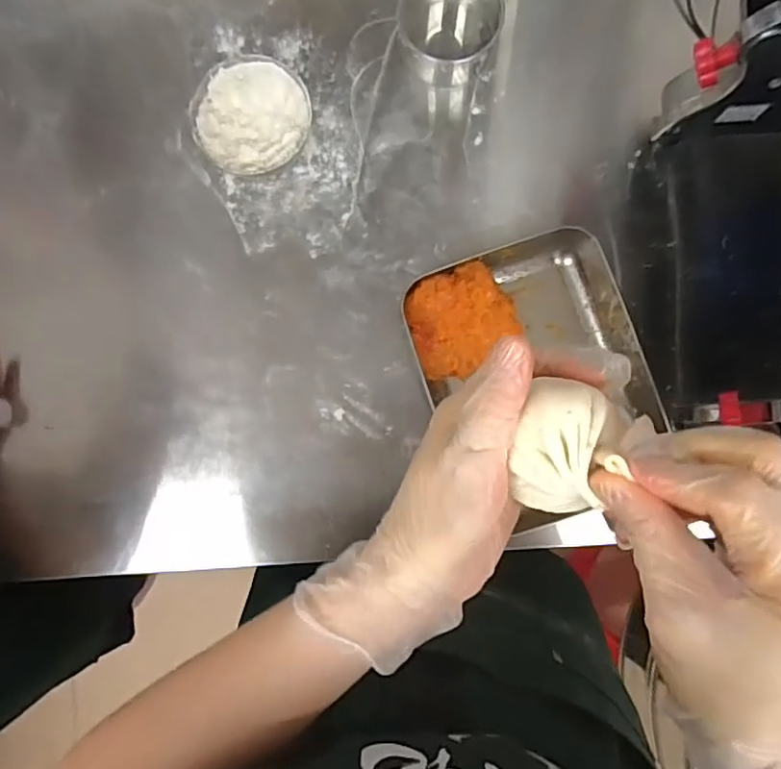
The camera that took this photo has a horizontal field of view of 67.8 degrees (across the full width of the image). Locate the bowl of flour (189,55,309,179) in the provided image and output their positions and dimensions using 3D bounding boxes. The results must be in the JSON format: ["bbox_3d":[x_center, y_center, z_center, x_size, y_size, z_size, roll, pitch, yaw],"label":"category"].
[{"bbox_3d":[-0.132,-0.253,0.568,0.107,0.048,0.107,0,87,1],"label":"bowl of flour"}]

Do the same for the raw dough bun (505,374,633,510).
[{"bbox_3d":[0.073,0.027,0.245,0.040,0.030,0.055,19,87,1],"label":"raw dough bun"}]

